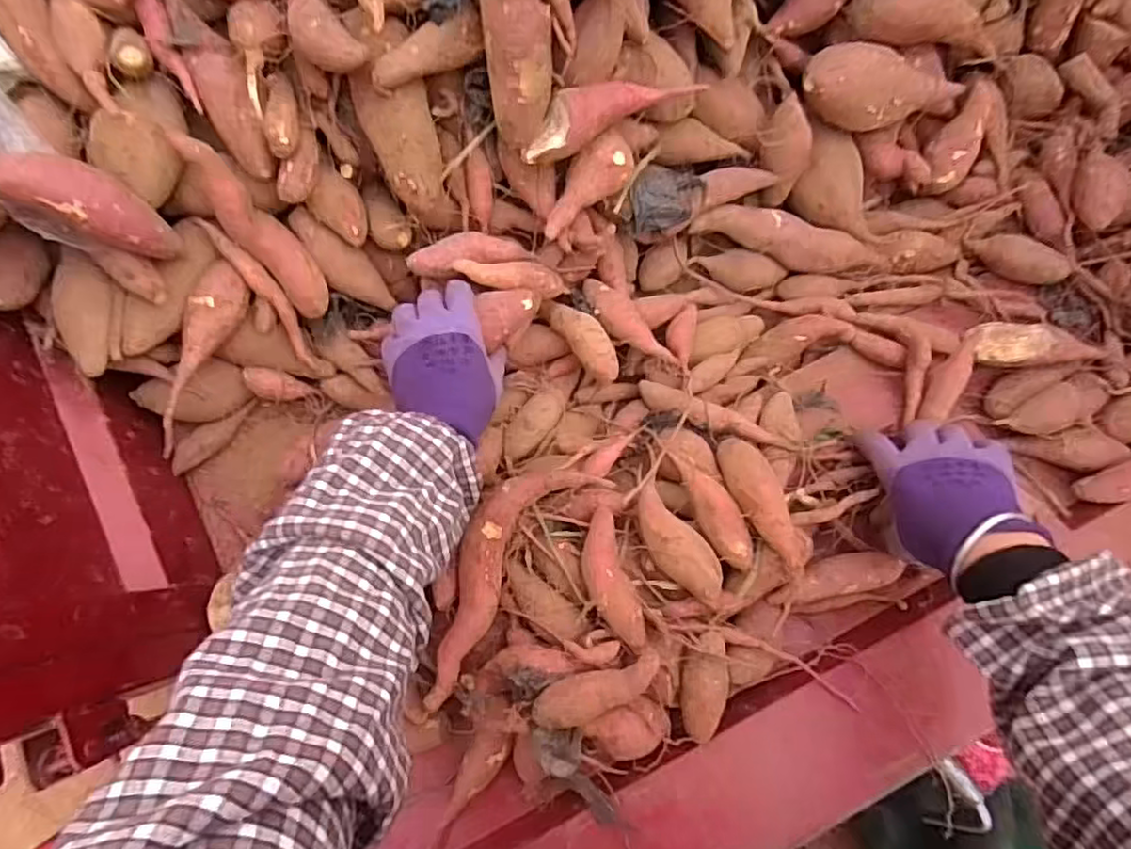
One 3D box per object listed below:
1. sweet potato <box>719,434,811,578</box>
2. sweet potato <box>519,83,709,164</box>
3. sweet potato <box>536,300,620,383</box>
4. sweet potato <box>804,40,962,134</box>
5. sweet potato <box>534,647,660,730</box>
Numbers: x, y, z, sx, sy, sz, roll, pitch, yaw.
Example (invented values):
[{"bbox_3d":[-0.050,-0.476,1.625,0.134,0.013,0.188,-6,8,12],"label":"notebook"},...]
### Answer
[{"bbox_3d":[0.152,0.057,0.500,0.036,0.030,0.114,-22,64,-5],"label":"sweet potato"},{"bbox_3d":[0.032,-0.265,0.537,0.158,0.033,0.046,-30,82,-6],"label":"sweet potato"},{"bbox_3d":[0.016,-0.078,0.586,0.033,0.031,0.094,-37,82,-7],"label":"sweet potato"},{"bbox_3d":[0.287,-0.299,0.582,0.165,0.055,0.056,-6,79,-21],"label":"sweet potato"},{"bbox_3d":[0.023,0.195,0.479,0.095,0.023,0.029,-21,81,-5],"label":"sweet potato"}]

